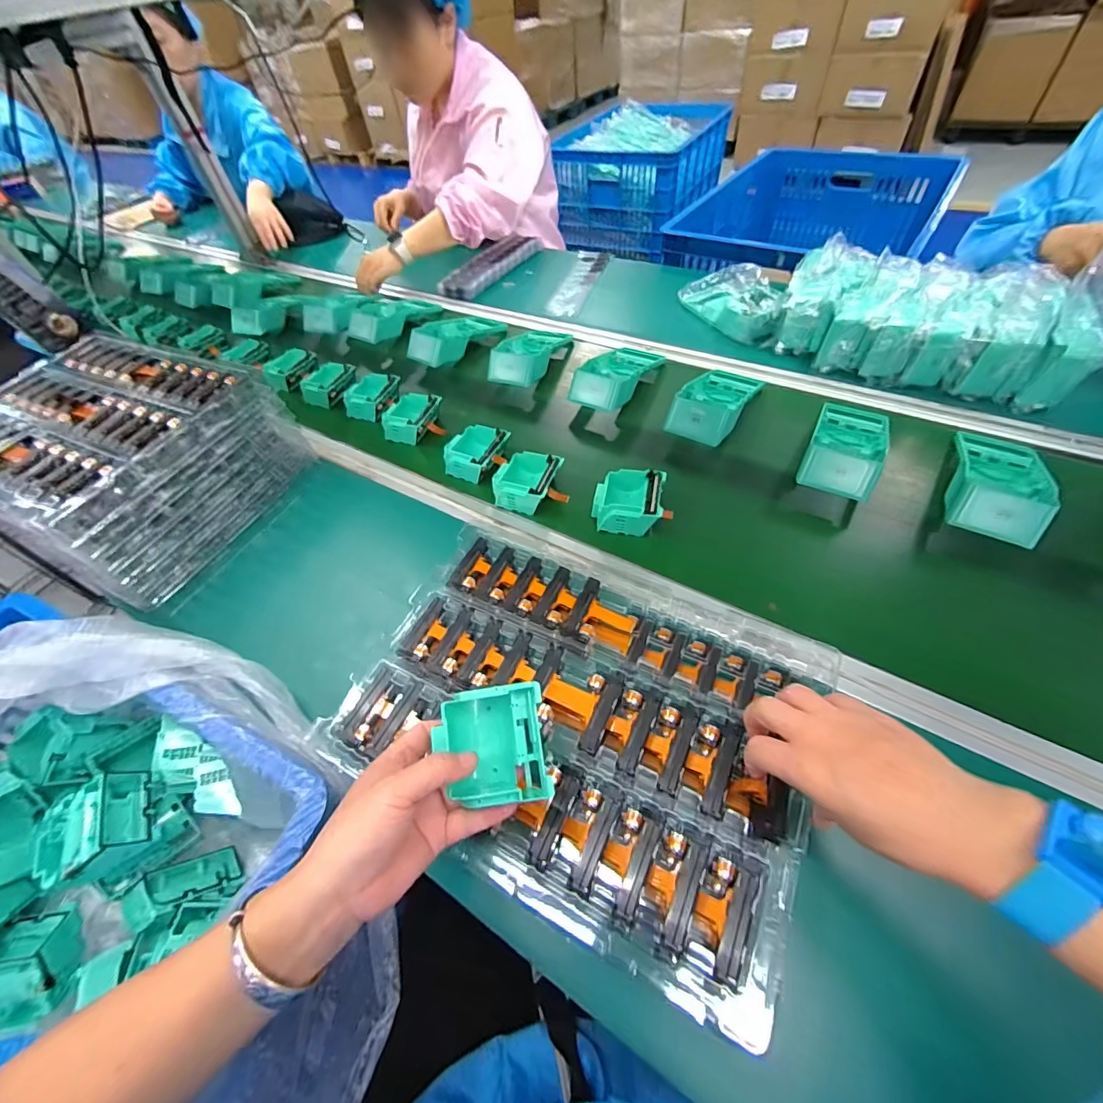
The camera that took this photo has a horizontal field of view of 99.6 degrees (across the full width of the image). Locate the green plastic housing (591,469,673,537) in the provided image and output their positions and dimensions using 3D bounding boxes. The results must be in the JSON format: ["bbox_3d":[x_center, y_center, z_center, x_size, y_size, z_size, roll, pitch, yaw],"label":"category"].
[{"bbox_3d":[0.097,-0.058,0.558,0.087,0.042,0.076,12,55,15],"label":"green plastic housing"}]

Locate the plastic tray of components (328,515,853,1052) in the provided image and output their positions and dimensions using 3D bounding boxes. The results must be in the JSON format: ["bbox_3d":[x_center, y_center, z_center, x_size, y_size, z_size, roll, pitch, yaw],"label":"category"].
[{"bbox_3d":[0.017,0.134,0.402,0.367,0.039,0.273,19,54,21],"label":"plastic tray of components"}]

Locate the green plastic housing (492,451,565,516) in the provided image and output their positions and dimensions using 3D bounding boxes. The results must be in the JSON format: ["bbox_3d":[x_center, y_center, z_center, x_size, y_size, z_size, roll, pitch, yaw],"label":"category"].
[{"bbox_3d":[-0.032,-0.087,0.597,0.080,0.044,0.076,10,55,14],"label":"green plastic housing"}]

